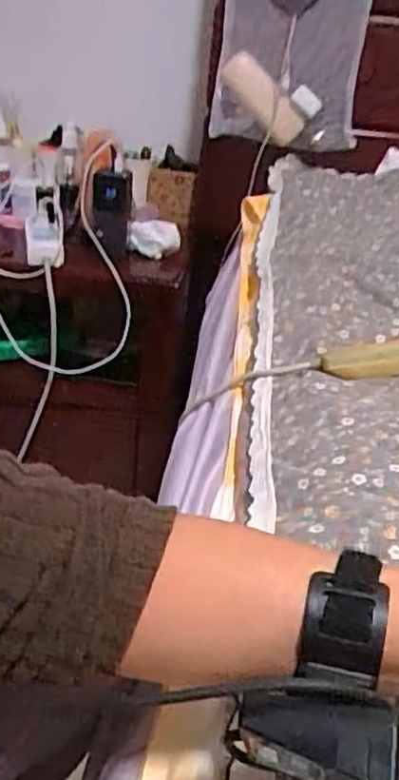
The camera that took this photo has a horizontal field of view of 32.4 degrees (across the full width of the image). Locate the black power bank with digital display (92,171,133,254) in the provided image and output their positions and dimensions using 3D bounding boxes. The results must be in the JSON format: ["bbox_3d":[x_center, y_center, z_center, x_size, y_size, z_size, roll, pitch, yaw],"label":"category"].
[{"bbox_3d":[-0.138,-0.280,1.085,0.061,0.126,0.022,0,4,-5],"label":"black power bank with digital display"}]

